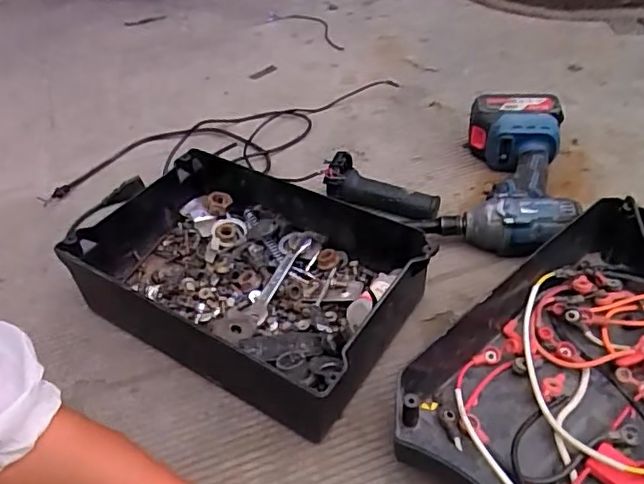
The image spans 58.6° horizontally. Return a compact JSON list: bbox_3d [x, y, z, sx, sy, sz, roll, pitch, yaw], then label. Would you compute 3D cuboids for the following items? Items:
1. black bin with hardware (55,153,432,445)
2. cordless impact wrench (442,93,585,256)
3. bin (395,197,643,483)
[{"bbox_3d":[-0.069,0.028,0.600,0.319,0.081,0.233,22,48,26],"label":"black bin with hardware"},{"bbox_3d":[0.237,-0.087,0.704,0.141,0.076,0.245,11,44,16],"label":"cordless impact wrench"},{"bbox_3d":[0.240,0.112,0.492,0.368,0.078,0.212,-29,47,-26],"label":"bin"}]

